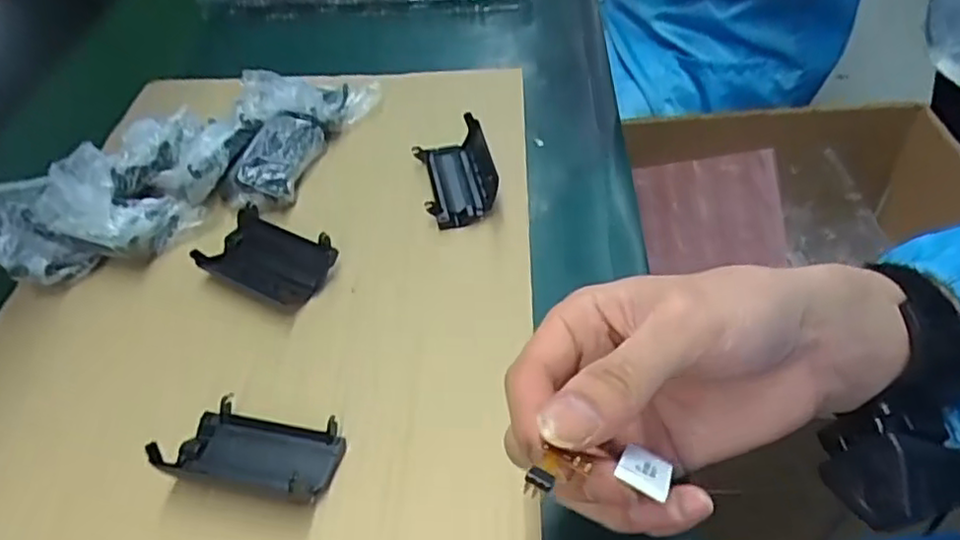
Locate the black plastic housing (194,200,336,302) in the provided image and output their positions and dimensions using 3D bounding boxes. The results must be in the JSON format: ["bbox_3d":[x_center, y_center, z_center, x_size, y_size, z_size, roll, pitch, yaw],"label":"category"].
[{"bbox_3d":[-0.122,-0.007,0.379,0.070,0.020,0.042,19,52,24],"label":"black plastic housing"}]

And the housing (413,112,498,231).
[{"bbox_3d":[-0.014,-0.061,0.415,0.044,0.031,0.071,-11,46,-3],"label":"housing"}]

